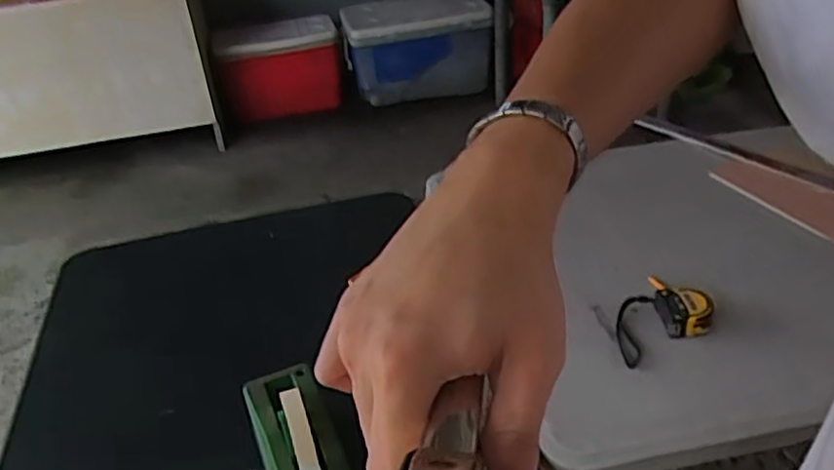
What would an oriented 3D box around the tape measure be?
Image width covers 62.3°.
[{"bbox_3d":[0.311,0.107,0.923,0.154,0.039,0.108,-18,36,-21],"label":"tape measure"}]

